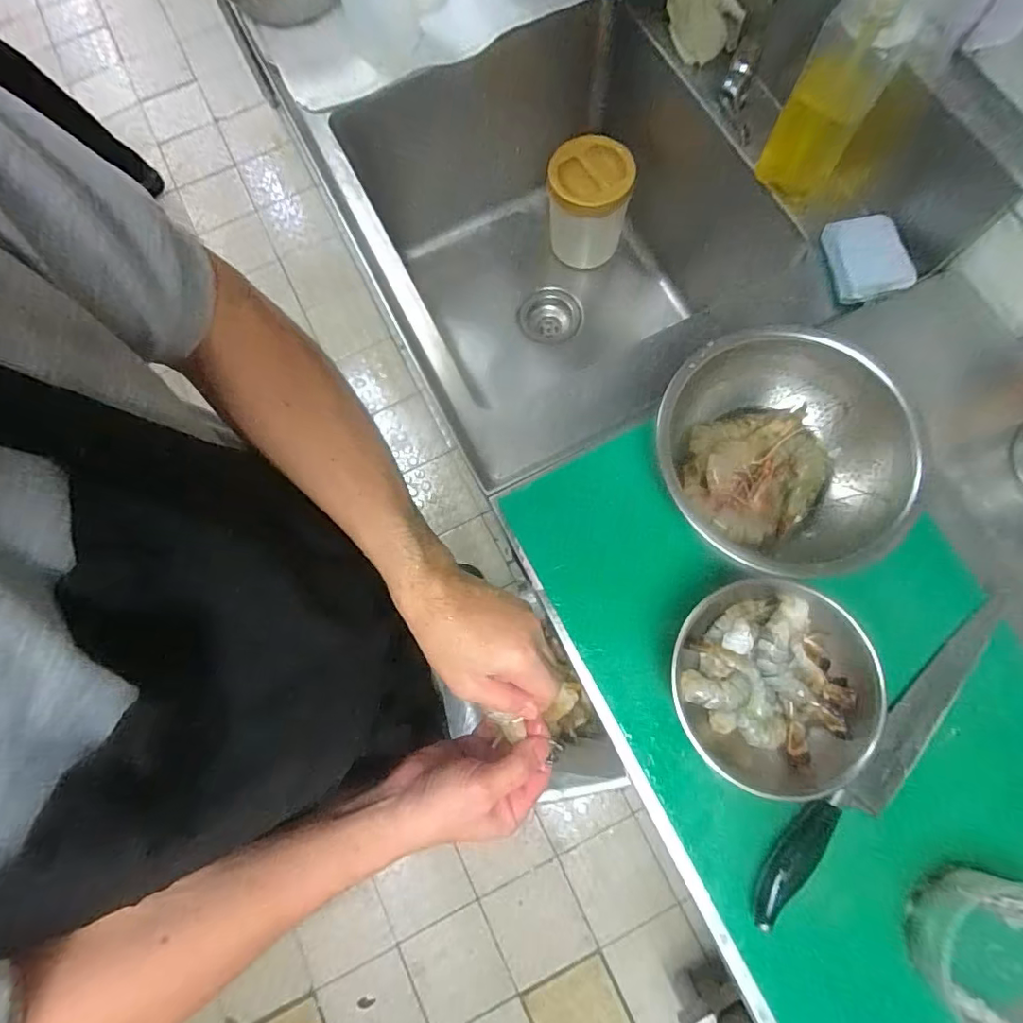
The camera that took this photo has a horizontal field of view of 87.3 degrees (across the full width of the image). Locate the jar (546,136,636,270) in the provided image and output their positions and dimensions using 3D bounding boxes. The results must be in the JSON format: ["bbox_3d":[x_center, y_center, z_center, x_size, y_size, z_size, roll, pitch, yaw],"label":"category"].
[{"bbox_3d":[0.133,-0.533,0.945,0.135,0.176,0.116,6,76,3],"label":"jar"}]

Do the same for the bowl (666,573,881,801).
[{"bbox_3d":[0.231,0.156,0.470,0.156,0.080,0.177,-34,78,-6],"label":"bowl"}]

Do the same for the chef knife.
[{"bbox_3d":[0.342,0.213,0.476,0.372,0.032,0.053,-40,78,-8],"label":"chef knife"}]

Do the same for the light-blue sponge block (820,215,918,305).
[{"bbox_3d":[0.412,-0.295,0.625,0.072,0.026,0.100,-21,79,21],"label":"light-blue sponge block"}]

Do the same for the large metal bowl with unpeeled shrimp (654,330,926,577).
[{"bbox_3d":[0.248,-0.049,0.517,0.220,0.090,0.223,0,76,2],"label":"large metal bowl with unpeeled shrimp"}]

